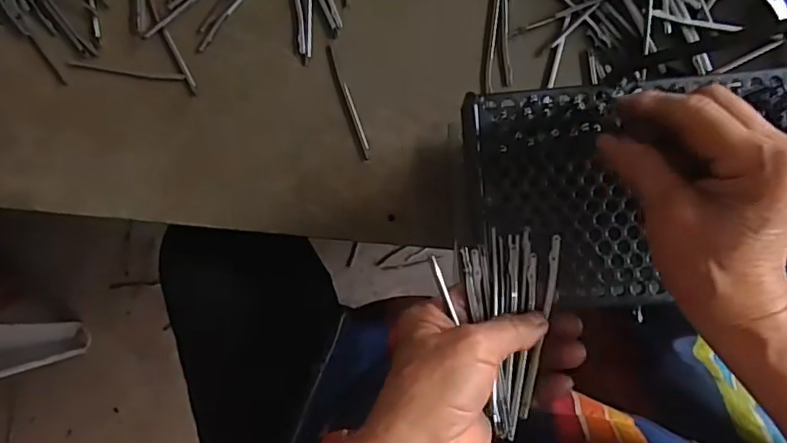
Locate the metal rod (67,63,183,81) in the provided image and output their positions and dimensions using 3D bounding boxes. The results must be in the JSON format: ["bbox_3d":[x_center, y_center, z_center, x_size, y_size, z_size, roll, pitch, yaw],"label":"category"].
[{"bbox_3d":[-0.237,-0.133,0.504,0.106,0.004,0.007,7,87,7],"label":"metal rod"}]

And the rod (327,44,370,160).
[{"bbox_3d":[-0.038,-0.102,0.479,0.007,0.004,0.104,-19,84,4],"label":"rod"}]

